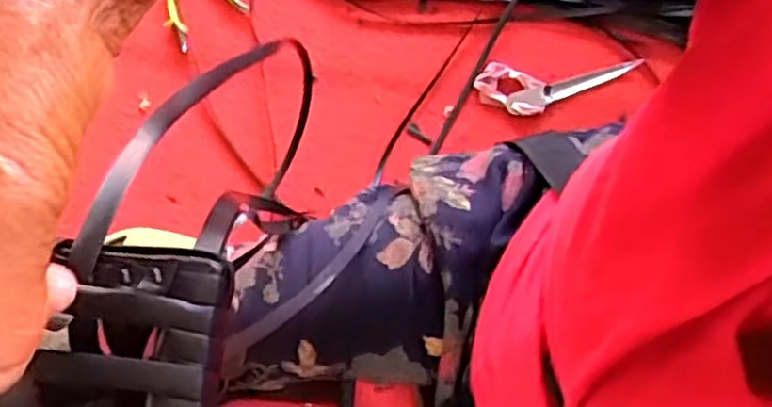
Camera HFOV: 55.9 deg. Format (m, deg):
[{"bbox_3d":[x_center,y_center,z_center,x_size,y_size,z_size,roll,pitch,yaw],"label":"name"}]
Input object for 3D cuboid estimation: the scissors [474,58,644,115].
[{"bbox_3d":[0.225,-0.153,0.939,0.215,0.014,0.071,-3,78,0],"label":"scissors"}]

